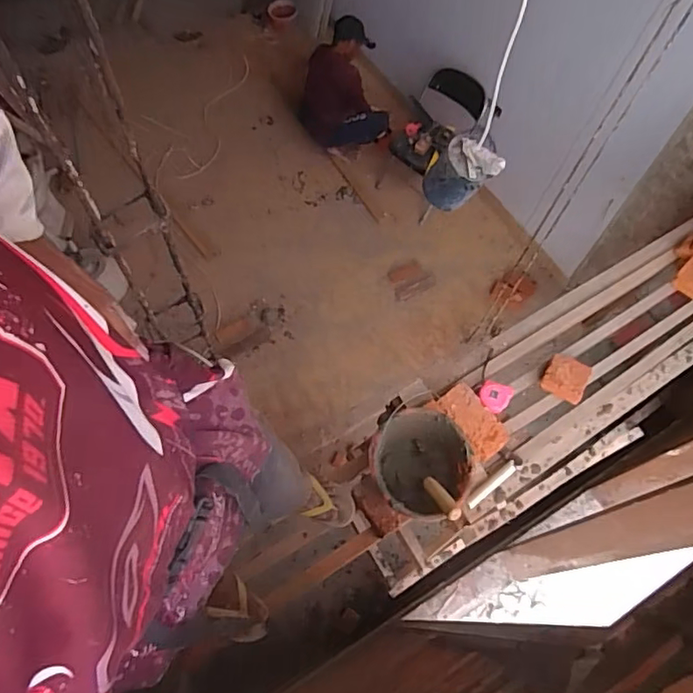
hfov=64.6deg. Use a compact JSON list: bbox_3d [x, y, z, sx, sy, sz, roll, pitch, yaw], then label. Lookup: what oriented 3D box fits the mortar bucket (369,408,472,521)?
[{"bbox_3d":[0.169,0.276,1.282,0.225,0.151,0.247,0,64,-1],"label":"mortar bucket"}]

